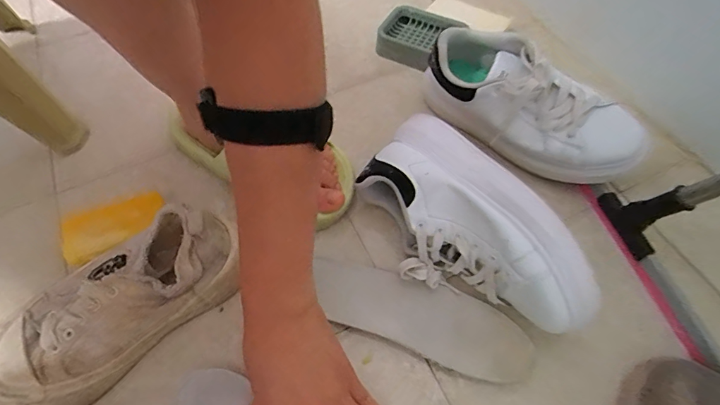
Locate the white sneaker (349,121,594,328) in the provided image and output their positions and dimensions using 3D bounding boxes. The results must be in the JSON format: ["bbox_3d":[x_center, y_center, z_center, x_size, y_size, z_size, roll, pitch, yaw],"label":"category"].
[{"bbox_3d":[0.096,0.026,0.416,0.111,0.098,0.253,-28,62,-16],"label":"white sneaker"}]

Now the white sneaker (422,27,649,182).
[{"bbox_3d":[0.192,-0.113,0.489,0.258,0.096,0.088,34,65,21],"label":"white sneaker"}]

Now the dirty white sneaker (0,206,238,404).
[{"bbox_3d":[-0.227,0.098,0.389,0.229,0.080,0.102,-34,64,-19],"label":"dirty white sneaker"}]

